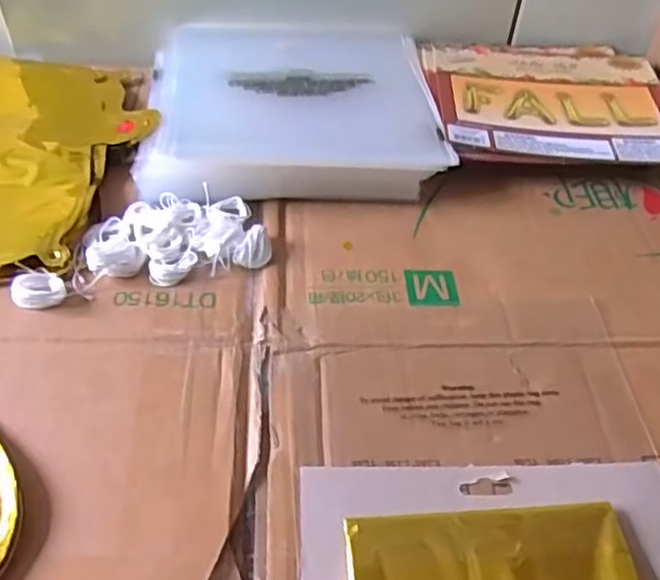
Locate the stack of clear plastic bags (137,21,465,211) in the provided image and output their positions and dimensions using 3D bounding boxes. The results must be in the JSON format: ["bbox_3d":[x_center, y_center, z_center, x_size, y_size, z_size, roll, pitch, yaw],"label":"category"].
[{"bbox_3d":[-0.031,-0.156,0.571,0.222,0.035,0.230,-2,47,-5],"label":"stack of clear plastic bags"}]

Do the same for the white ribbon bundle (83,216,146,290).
[{"bbox_3d":[-0.138,-0.027,0.457,0.034,0.014,0.051,-2,47,-5],"label":"white ribbon bundle"}]

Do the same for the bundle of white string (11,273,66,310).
[{"bbox_3d":[-0.179,0.000,0.434,0.031,0.012,0.025,-3,47,-6],"label":"bundle of white string"}]

